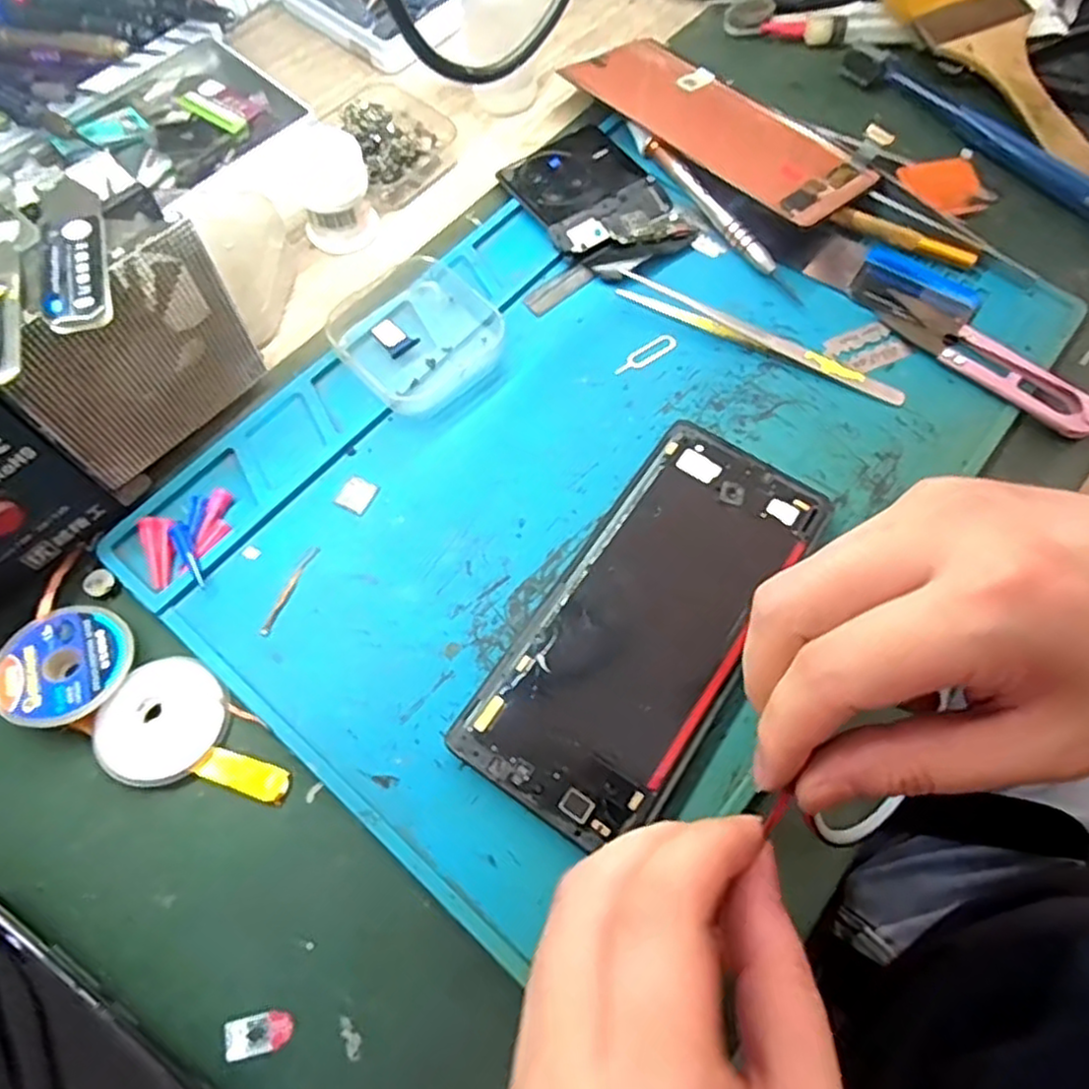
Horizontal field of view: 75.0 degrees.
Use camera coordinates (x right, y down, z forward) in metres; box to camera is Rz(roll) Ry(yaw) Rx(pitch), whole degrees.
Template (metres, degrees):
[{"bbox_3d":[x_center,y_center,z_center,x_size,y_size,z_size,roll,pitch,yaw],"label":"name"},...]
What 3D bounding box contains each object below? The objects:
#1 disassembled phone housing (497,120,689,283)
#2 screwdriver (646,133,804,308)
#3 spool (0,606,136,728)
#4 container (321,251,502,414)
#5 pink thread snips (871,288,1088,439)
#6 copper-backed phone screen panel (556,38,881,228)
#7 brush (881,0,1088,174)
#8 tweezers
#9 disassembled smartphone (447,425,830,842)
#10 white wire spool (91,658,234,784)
[{"bbox_3d":[0.026,-0.168,0.347,0.062,0.007,0.087,-31,72,-13],"label":"disassembled phone housing"},{"bbox_3d":[0.084,-0.160,0.342,0.008,0.013,0.112,-33,73,-14],"label":"screwdriver"},{"bbox_3d":[-0.173,0.044,0.256,0.045,0.008,0.045,2,56,-3],"label":"spool"},{"bbox_3d":[-0.054,-0.092,0.310,0.062,0.016,0.064,40,73,13],"label":"container"},{"bbox_3d":[0.196,-0.082,0.312,0.102,0.012,0.022,41,73,14],"label":"pink thread snips"},{"bbox_3d":[0.088,-0.215,0.362,0.159,0.006,0.072,42,64,16],"label":"copper-backed phone screen panel"},{"bbox_3d":[0.247,-0.254,0.377,0.058,0.026,0.155,-21,70,-10],"label":"brush"},{"bbox_3d":[0.096,-0.094,0.319,0.134,0.006,0.010,26,70,8],"label":"tweezers"},{"bbox_3d":[0.041,0.028,0.268,0.074,0.010,0.161,34,71,11],"label":"disassembled smartphone"},{"bbox_3d":[-0.136,0.063,0.252,0.040,0.007,0.043,1,68,-1],"label":"white wire spool"}]

